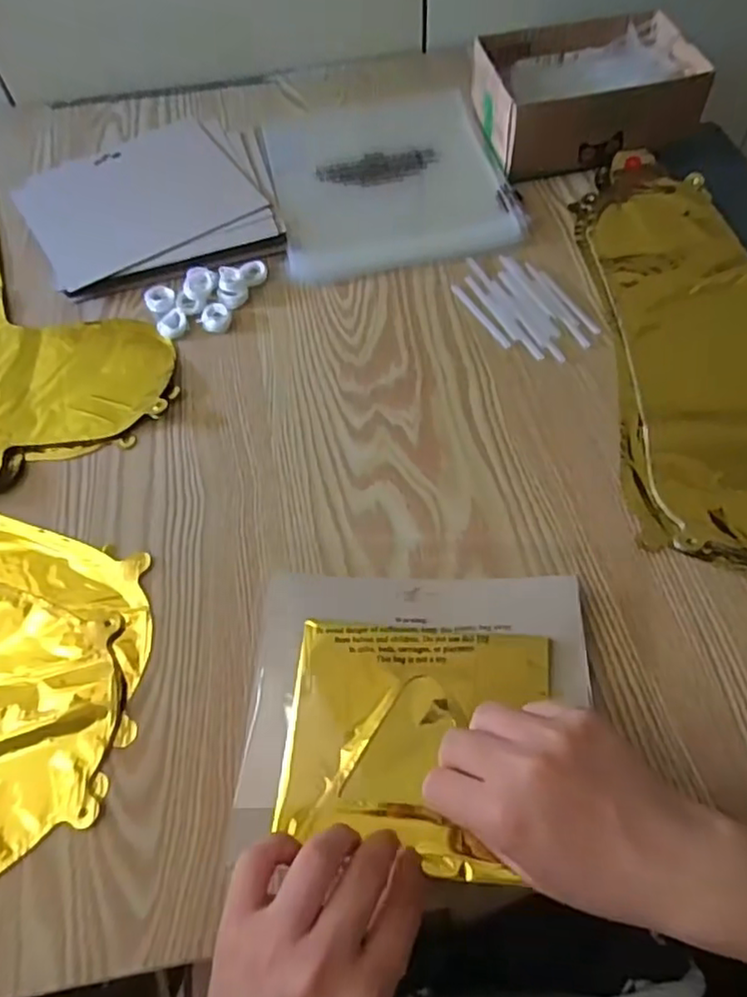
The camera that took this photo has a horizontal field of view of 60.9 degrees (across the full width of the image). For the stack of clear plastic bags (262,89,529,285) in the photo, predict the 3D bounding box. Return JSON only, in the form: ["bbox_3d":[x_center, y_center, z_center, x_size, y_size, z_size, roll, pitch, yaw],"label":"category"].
[{"bbox_3d":[0.008,-0.313,0.606,0.205,0.011,0.253,-13,60,-3],"label":"stack of clear plastic bags"}]

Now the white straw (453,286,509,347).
[{"bbox_3d":[0.085,-0.149,0.512,0.007,0.004,0.080,-27,62,-11],"label":"white straw"}]

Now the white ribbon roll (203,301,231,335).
[{"bbox_3d":[-0.128,-0.148,0.519,0.022,0.007,0.025,-6,60,1],"label":"white ribbon roll"}]

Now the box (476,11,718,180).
[{"bbox_3d":[0.199,-0.380,0.596,0.190,0.062,0.147,-12,60,-3],"label":"box"}]

